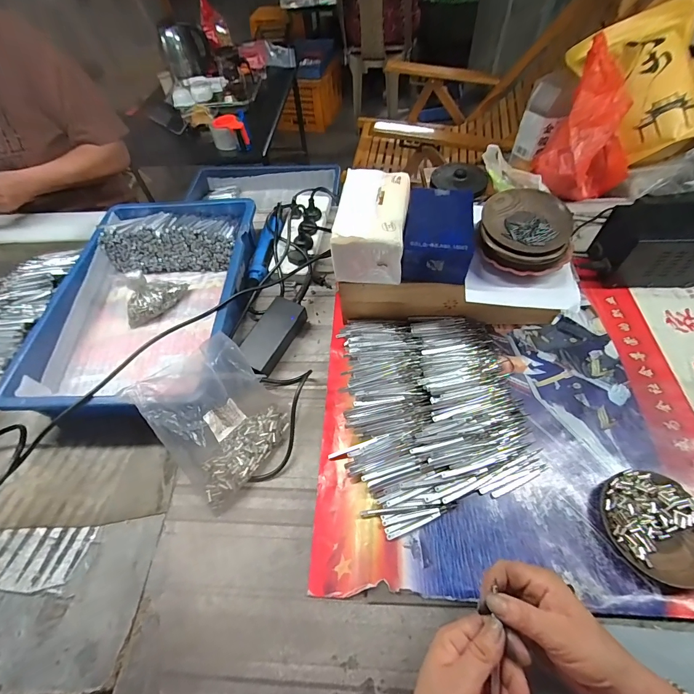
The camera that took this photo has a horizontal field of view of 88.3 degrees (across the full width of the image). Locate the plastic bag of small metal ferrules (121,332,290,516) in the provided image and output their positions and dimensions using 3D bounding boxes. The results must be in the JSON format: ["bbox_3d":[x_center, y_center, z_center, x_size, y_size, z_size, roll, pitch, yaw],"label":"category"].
[{"bbox_3d":[-0.153,0.088,0.455,0.154,0.127,0.142,-34,60,-19],"label":"plastic bag of small metal ferrules"}]

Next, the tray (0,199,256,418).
[{"bbox_3d":[-0.323,-0.089,0.610,0.290,0.090,0.441,1,55,4],"label":"tray"}]

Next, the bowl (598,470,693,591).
[{"bbox_3d":[0.356,0.202,0.404,0.116,0.019,0.115,-11,55,-5],"label":"bowl"}]

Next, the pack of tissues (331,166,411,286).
[{"bbox_3d":[0.037,-0.177,0.517,0.093,0.089,0.146,6,57,8],"label":"pack of tissues"}]

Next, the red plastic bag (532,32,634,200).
[{"bbox_3d":[0.486,-0.422,0.696,0.171,0.216,0.146,24,61,19],"label":"red plastic bag"}]

